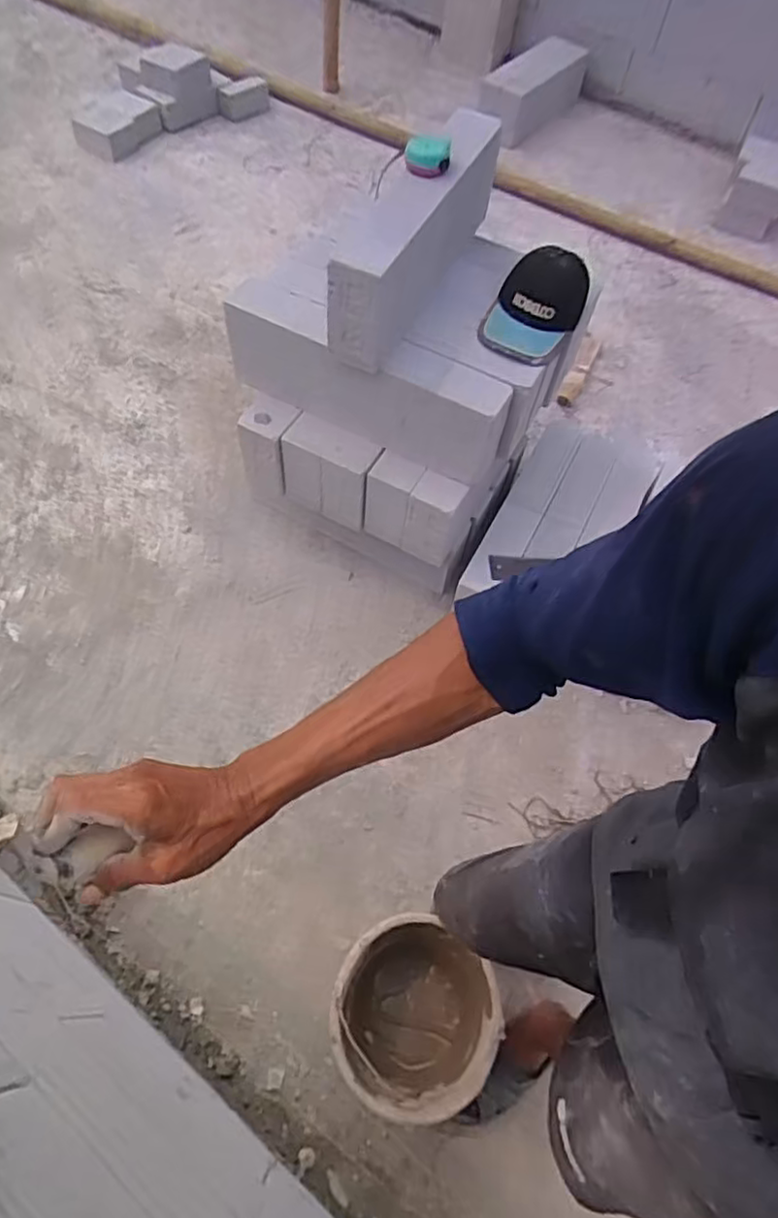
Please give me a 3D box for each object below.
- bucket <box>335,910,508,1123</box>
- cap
[{"bbox_3d":[0.035,0.703,1.145,0.259,0.212,0.250,2,59,-4],"label":"bucket"},{"bbox_3d":[0.285,-0.595,1.296,0.168,0.115,0.214,24,60,9],"label":"cap"}]

